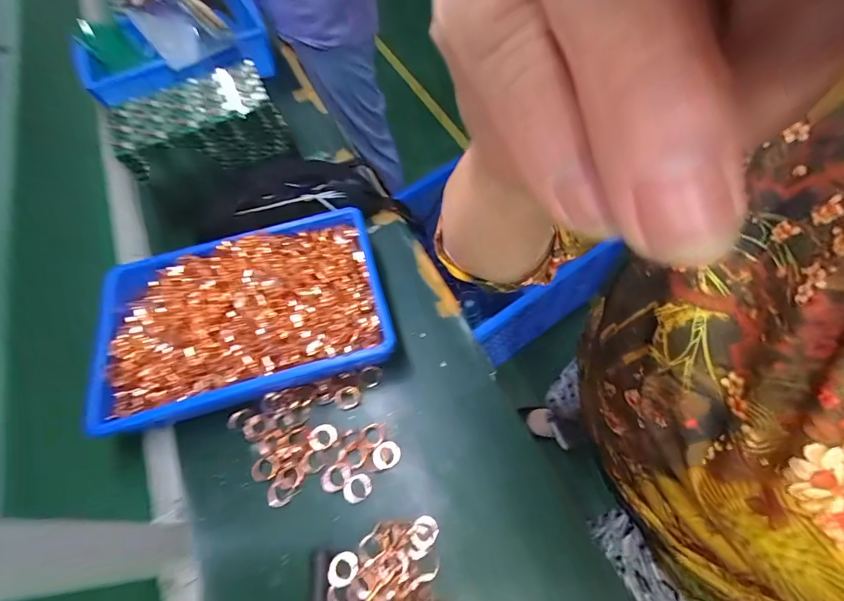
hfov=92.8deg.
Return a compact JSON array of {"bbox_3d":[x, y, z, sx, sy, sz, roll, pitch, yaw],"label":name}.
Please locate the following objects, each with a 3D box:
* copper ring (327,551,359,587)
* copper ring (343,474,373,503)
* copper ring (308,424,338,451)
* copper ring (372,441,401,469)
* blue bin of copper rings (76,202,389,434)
[{"bbox_3d":[-0.084,0.283,0.424,0.033,0.004,0.030,-2,61,3],"label":"copper ring"},{"bbox_3d":[-0.074,0.215,0.461,0.033,0.004,0.028,-14,61,-4],"label":"copper ring"},{"bbox_3d":[-0.122,0.168,0.495,0.033,0.006,0.029,-17,61,-6],"label":"copper ring"},{"bbox_3d":[-0.043,0.183,0.478,0.034,0.004,0.029,-24,62,-10],"label":"copper ring"},{"bbox_3d":[-0.243,0.020,0.542,0.379,0.079,0.237,-16,61,-6],"label":"blue bin of copper rings"}]

